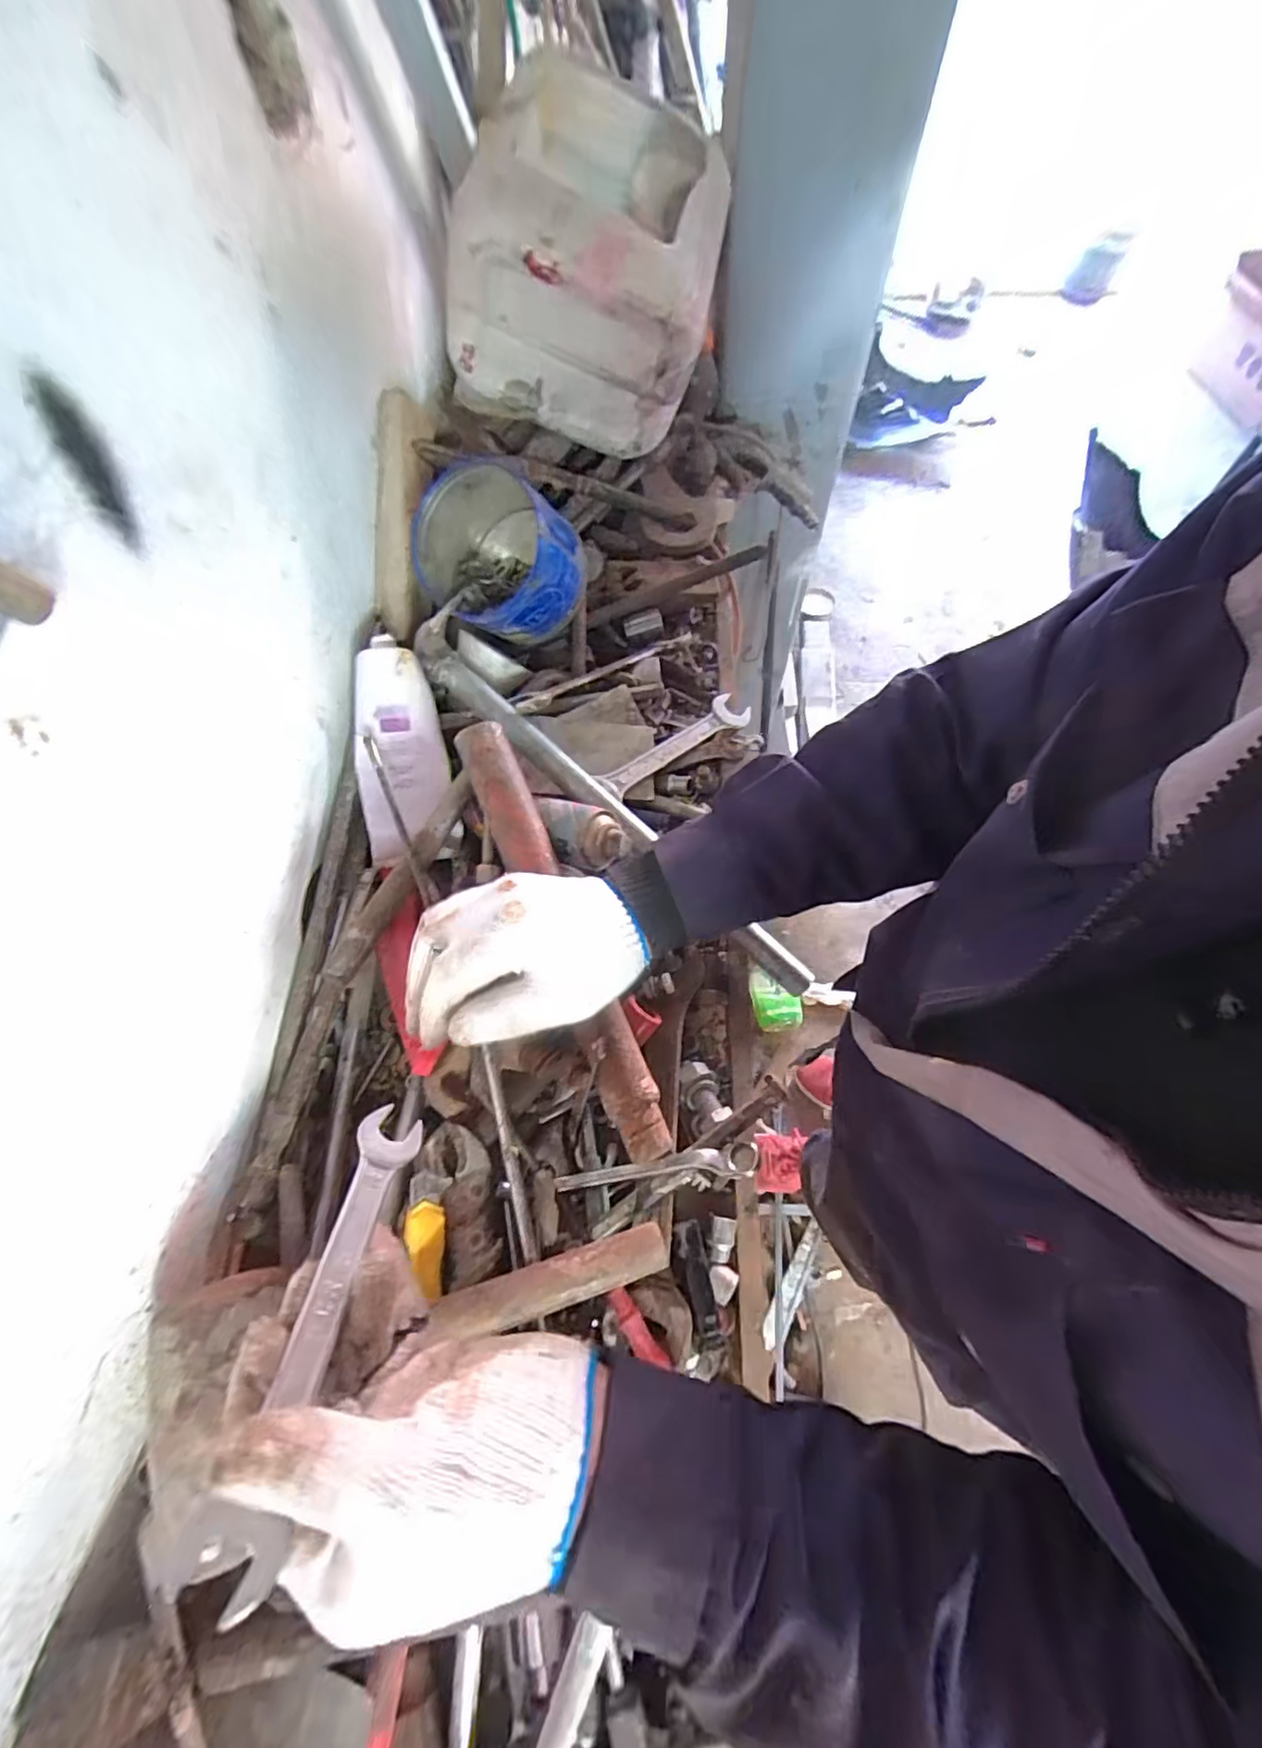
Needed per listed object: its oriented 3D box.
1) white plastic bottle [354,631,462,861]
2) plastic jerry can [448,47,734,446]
[{"bbox_3d":[-0.201,-0.107,0.531,0.072,0.053,0.196,-5,90,0],"label":"white plastic bottle"},{"bbox_3d":[-0.030,-0.610,0.605,0.244,0.176,0.342,11,65,8],"label":"plastic jerry can"}]

